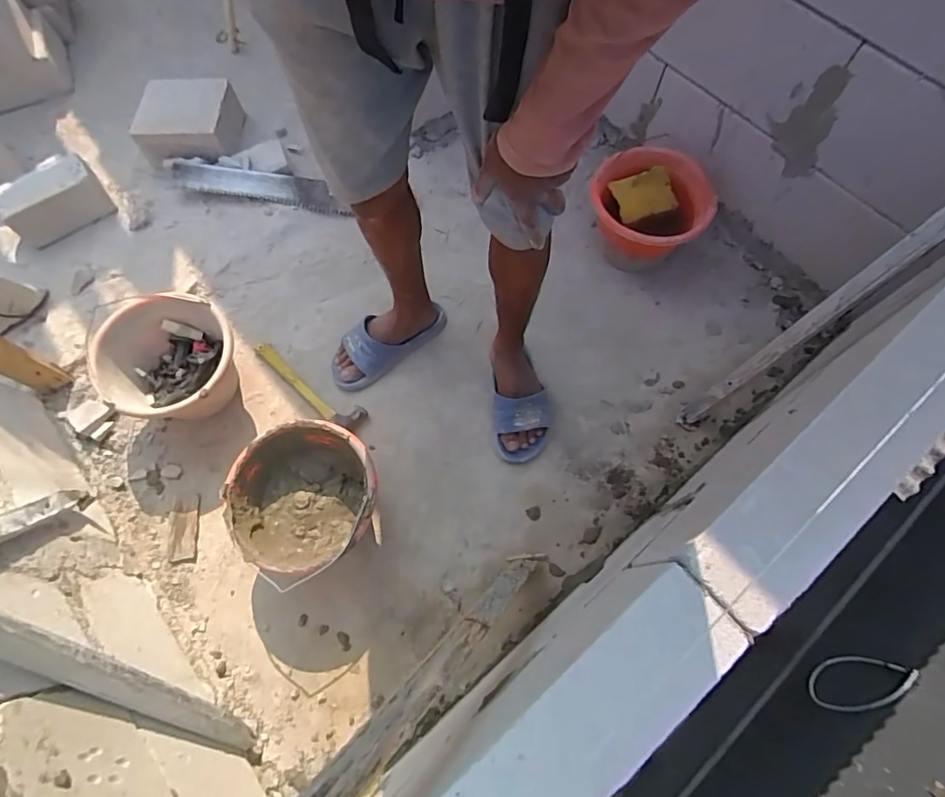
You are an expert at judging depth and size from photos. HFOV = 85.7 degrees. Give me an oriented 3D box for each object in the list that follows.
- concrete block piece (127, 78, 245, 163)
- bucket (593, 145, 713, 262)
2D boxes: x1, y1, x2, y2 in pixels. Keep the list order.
[{"bbox_3d":[-0.673,-0.658,1.201,0.217,0.087,0.176,-3,69,0],"label":"concrete block piece"},{"bbox_3d":[0.365,-0.391,1.092,0.236,0.158,0.224,9,69,5],"label":"bucket"}]

